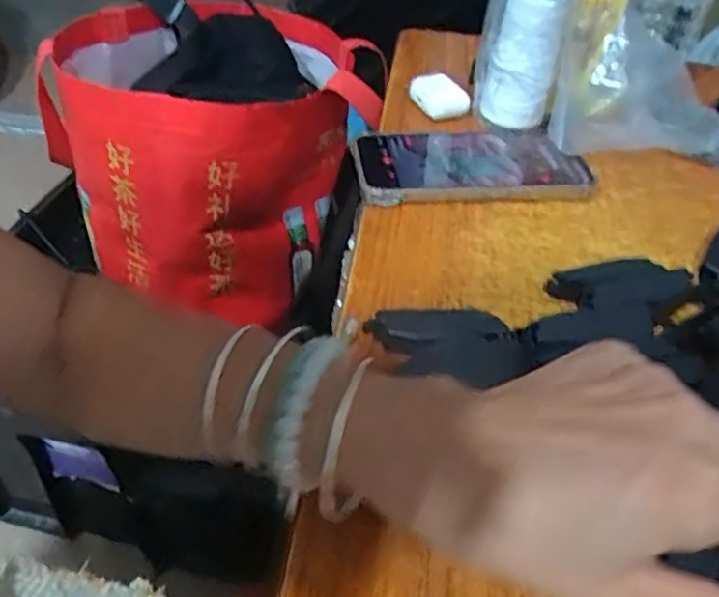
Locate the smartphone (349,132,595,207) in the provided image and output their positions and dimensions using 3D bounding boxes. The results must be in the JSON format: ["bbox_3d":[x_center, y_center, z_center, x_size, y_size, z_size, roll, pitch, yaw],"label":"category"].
[{"bbox_3d":[0.076,-0.098,0.470,0.159,0.016,0.082,-4,43,-11],"label":"smartphone"}]

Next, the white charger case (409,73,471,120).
[{"bbox_3d":[0.064,-0.164,0.533,0.029,0.023,0.052,-18,47,-24],"label":"white charger case"}]

